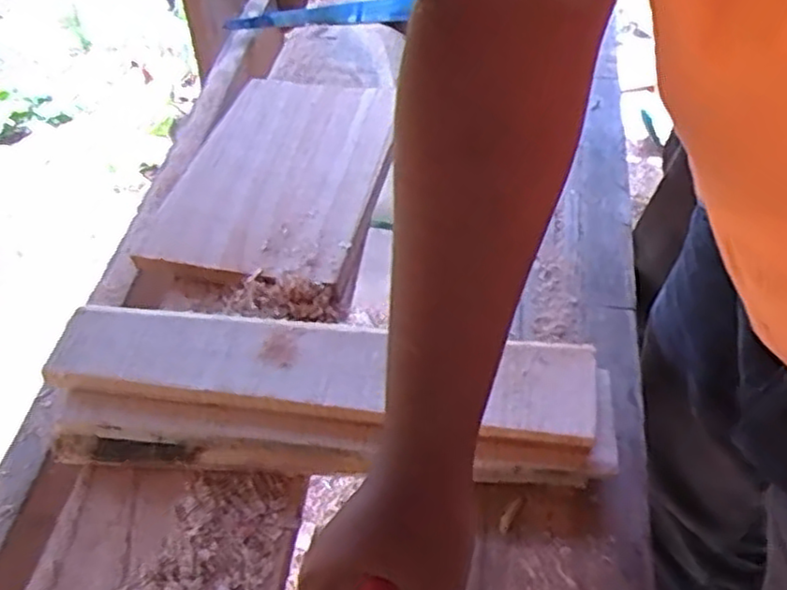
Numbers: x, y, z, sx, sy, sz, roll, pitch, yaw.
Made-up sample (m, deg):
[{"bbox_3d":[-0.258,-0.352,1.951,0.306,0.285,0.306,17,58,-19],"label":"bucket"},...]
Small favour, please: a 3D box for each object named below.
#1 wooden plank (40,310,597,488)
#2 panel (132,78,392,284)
[{"bbox_3d":[-0.057,0.076,0.535,0.407,0.058,0.102,3,49,7],"label":"wooden plank"},{"bbox_3d":[-0.112,-0.141,0.758,0.197,0.032,0.330,7,50,11],"label":"panel"}]

